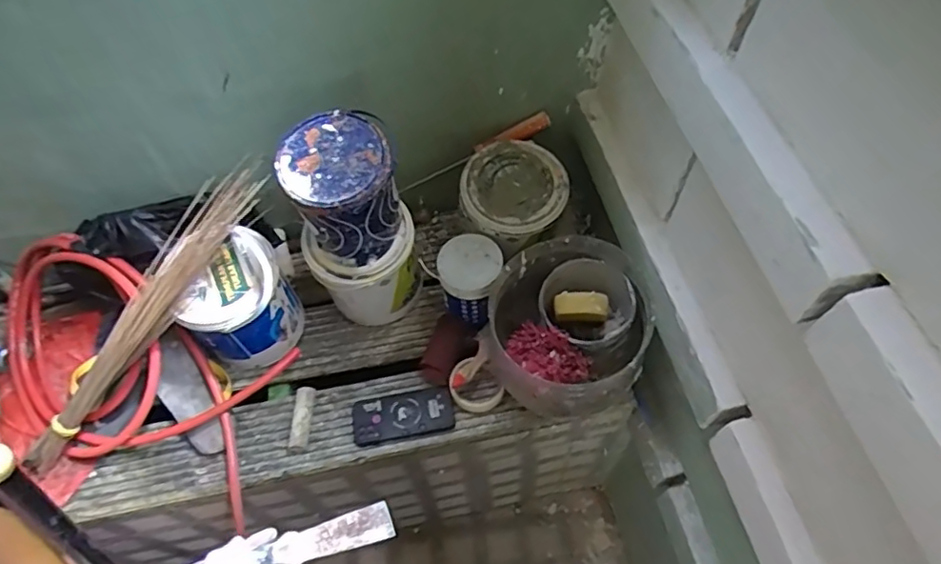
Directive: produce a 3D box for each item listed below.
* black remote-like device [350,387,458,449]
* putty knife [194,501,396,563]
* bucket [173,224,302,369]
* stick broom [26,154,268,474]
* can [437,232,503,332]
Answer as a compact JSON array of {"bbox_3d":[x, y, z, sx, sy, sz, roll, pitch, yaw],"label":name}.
[{"bbox_3d":[-0.115,0.225,1.001,0.169,0.017,0.085,-7,57,-3],"label":"black remote-like device"},{"bbox_3d":[-0.169,0.252,0.561,0.196,0.010,0.035,-7,55,-26],"label":"putty knife"},{"bbox_3d":[-0.377,0.046,0.995,0.162,0.227,0.148,-18,58,-10],"label":"bucket"},{"bbox_3d":[-0.497,0.063,0.900,0.081,0.070,0.582,40,95,24],"label":"stick broom"},{"bbox_3d":[0.001,0.005,1.038,0.100,0.161,0.106,-1,57,2],"label":"can"}]

